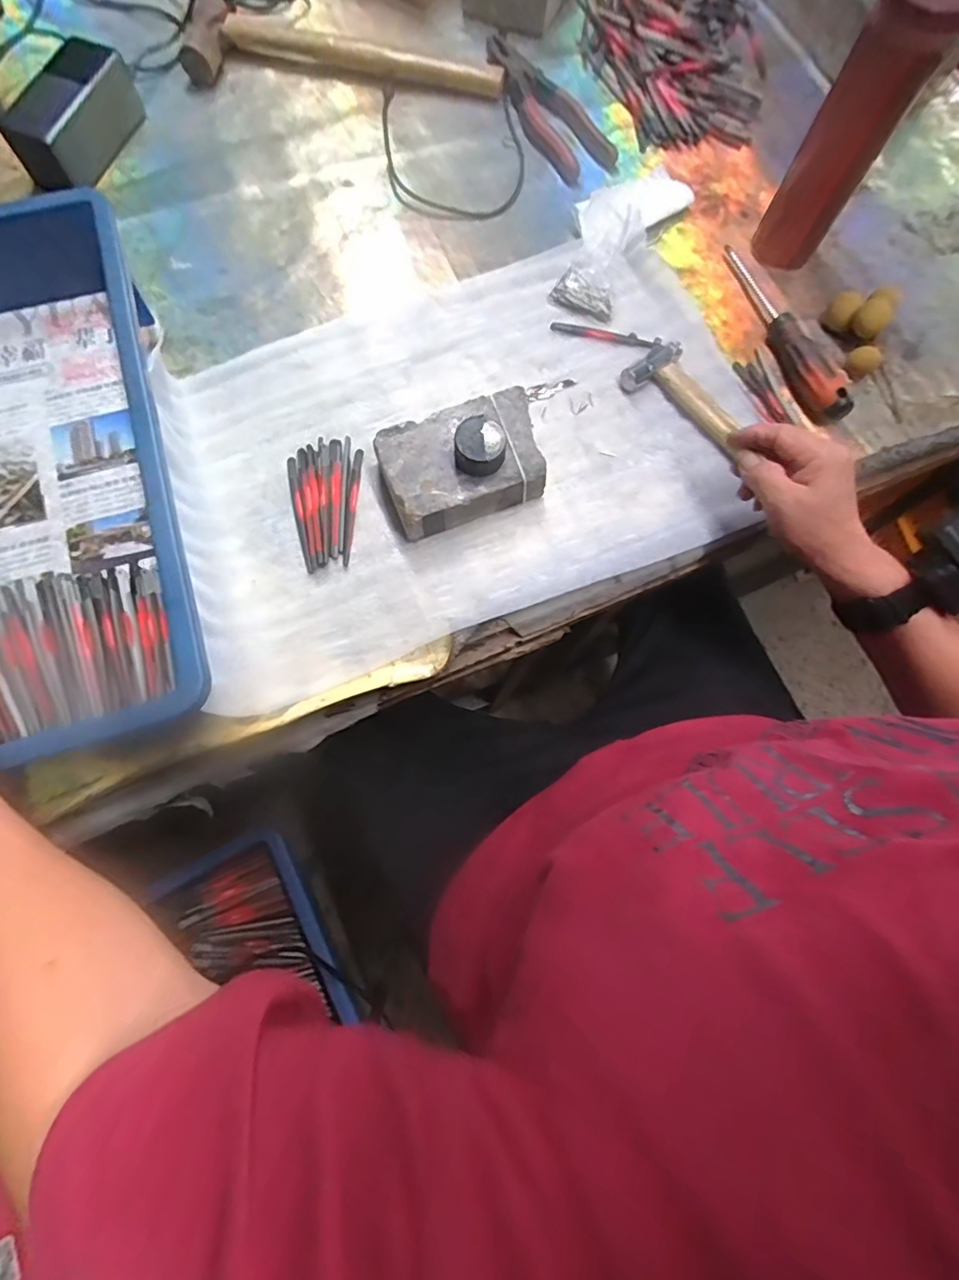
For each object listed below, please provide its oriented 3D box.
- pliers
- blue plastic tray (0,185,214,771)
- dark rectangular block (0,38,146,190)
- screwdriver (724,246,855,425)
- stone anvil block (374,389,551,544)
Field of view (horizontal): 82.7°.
[{"bbox_3d":[0.064,-0.567,0.574,0.072,0.016,0.209,-33,78,-9],"label":"pliers"},{"bbox_3d":[-0.366,-0.110,0.394,0.288,0.073,0.417,-14,76,-5],"label":"blue plastic tray"},{"bbox_3d":[-0.378,-0.486,0.511,0.064,0.052,0.136,14,75,2],"label":"dark rectangular block"},{"bbox_3d":[0.275,-0.283,0.484,0.028,0.034,0.200,-13,76,-5],"label":"screwdriver"},{"bbox_3d":[-0.013,-0.141,0.424,0.122,0.057,0.082,-20,76,-7],"label":"stone anvil block"}]

